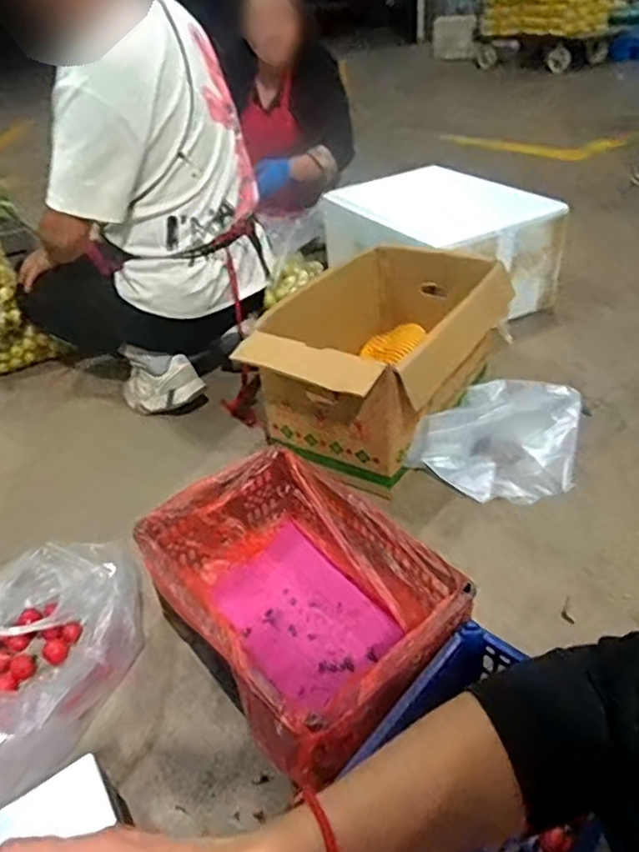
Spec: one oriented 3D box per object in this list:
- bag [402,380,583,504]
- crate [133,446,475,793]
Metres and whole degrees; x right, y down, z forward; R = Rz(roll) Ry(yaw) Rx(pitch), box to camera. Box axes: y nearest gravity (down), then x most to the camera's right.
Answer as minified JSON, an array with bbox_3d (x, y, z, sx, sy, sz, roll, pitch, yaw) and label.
[{"bbox_3d":[0.415,-0.001,1.296,0.287,0.106,0.419,21,44,30],"label":"bag"},{"bbox_3d":[-0.031,0.271,0.907,0.306,0.204,0.457,-30,43,-26],"label":"crate"}]

